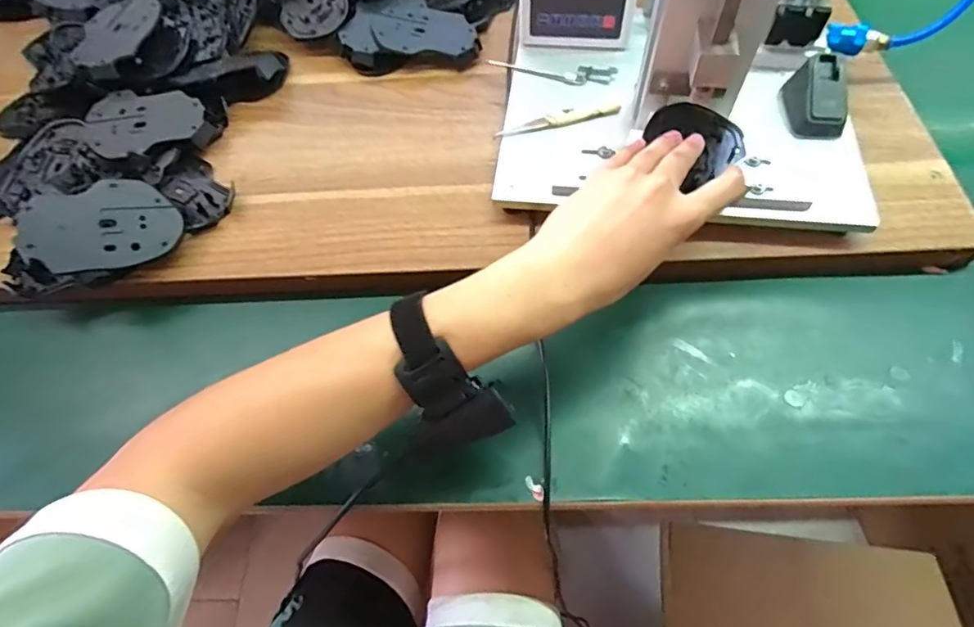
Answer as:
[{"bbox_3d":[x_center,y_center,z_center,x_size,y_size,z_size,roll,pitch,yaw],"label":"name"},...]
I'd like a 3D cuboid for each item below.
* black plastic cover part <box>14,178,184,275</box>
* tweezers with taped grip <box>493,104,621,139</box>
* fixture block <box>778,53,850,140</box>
[{"bbox_3d":[-0.306,-0.066,0.425,0.106,0.015,0.069,-23,87,-25],"label":"black plastic cover part"},{"bbox_3d":[0.065,-0.175,0.485,0.116,0.007,0.016,-13,63,-6],"label":"tweezers with taped grip"},{"bbox_3d":[0.283,-0.188,0.456,0.039,0.033,0.064,-4,61,1],"label":"fixture block"}]

